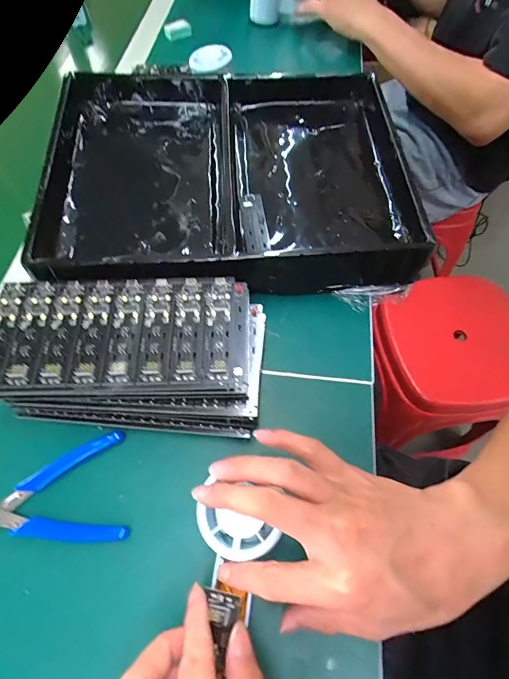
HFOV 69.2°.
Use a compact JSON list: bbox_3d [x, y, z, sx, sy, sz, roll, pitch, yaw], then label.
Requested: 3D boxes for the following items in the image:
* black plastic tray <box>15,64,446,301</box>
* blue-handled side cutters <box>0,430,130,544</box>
[{"bbox_3d":[-0.027,-0.192,0.427,0.377,0.068,0.350,-4,63,-3],"label":"black plastic tray"},{"bbox_3d":[-0.159,0.123,0.290,0.111,0.006,0.080,-10,63,-6],"label":"blue-handled side cutters"}]

